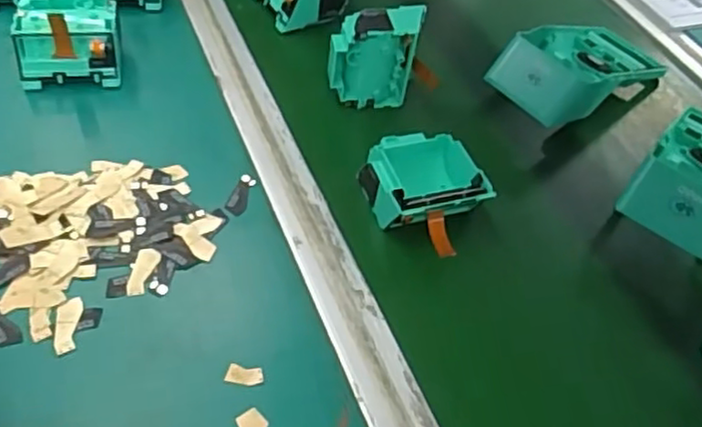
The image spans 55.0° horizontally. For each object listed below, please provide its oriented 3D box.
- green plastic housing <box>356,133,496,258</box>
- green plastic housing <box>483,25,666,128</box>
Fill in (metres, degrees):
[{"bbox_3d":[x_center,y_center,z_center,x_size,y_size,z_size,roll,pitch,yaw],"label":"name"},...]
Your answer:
[{"bbox_3d":[0.051,-0.015,0.485,0.077,0.043,0.086,-7,48,-13],"label":"green plastic housing"},{"bbox_3d":[0.205,-0.132,0.602,0.088,0.059,0.174,37,53,26],"label":"green plastic housing"}]

